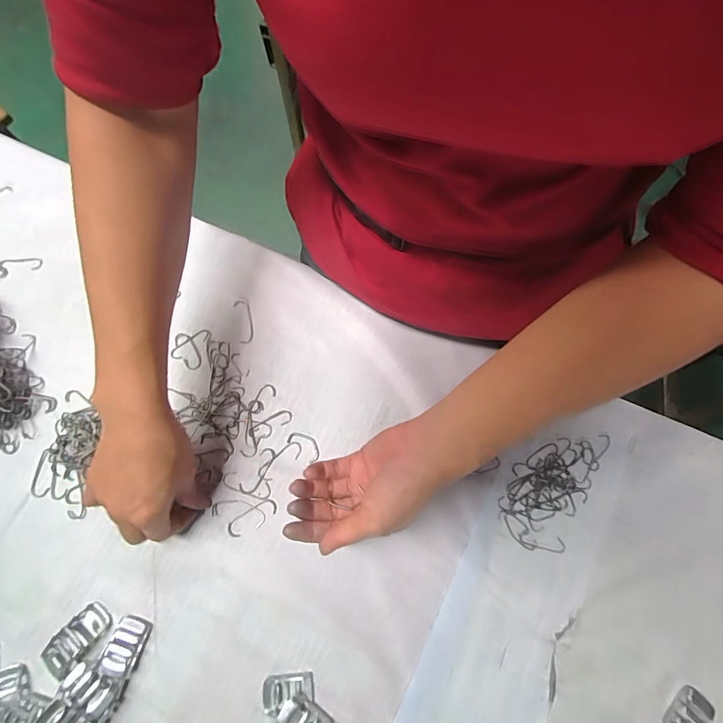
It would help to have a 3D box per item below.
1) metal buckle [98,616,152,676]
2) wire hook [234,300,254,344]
[{"bbox_3d":[-0.187,0.226,0.339,0.028,0.011,0.039,12,75,3],"label":"metal buckle"},{"bbox_3d":[-0.116,-0.040,0.422,0.015,0.004,0.046,-13,75,-3],"label":"wire hook"}]

